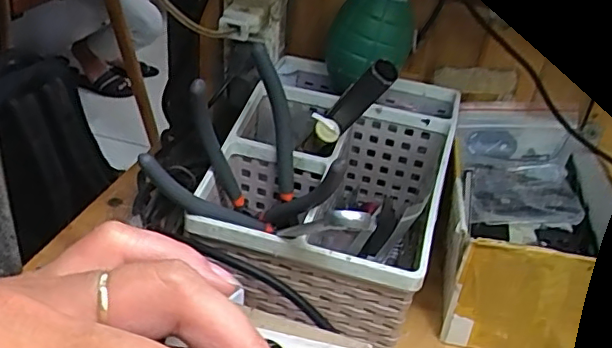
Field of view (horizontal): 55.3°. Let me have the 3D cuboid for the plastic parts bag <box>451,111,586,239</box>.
[{"bbox_3d":[0.154,-0.002,0.430,0.089,0.056,0.100,11,33,7],"label":"plastic parts bag"}]

